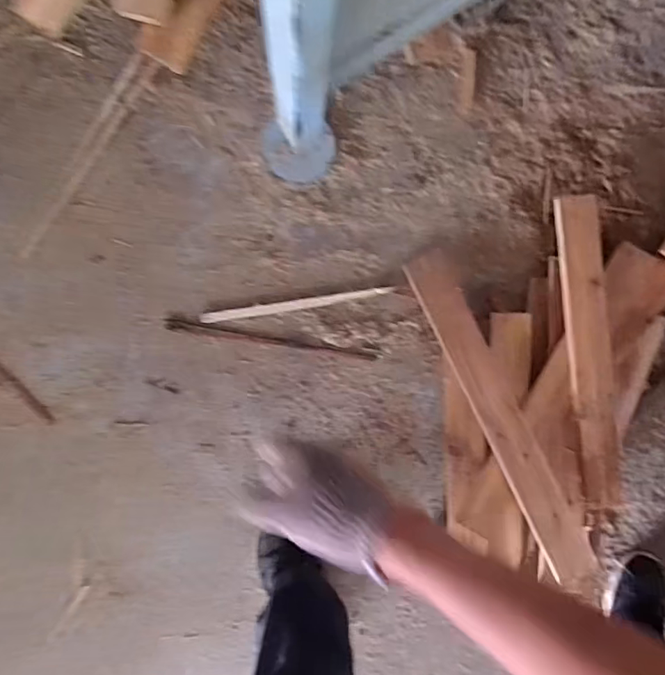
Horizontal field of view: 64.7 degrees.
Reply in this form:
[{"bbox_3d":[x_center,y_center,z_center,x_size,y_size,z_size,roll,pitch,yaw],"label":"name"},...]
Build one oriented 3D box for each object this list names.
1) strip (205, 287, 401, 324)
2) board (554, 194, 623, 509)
[{"bbox_3d":[-0.056,-0.056,0.865,0.317,0.007,0.018,-10,95,-3],"label":"strip"},{"bbox_3d":[0.406,0.020,0.828,0.065,0.019,0.480,-4,89,4],"label":"board"}]

